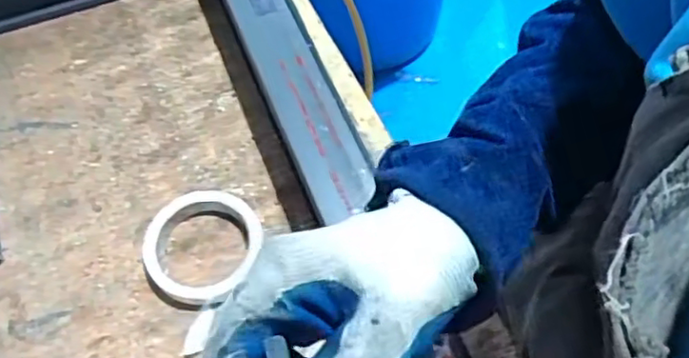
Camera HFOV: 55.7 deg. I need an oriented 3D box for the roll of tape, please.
[{"bbox_3d":[-0.124,0.054,0.546,0.086,0.020,0.104,20,62,10],"label":"roll of tape"}]

